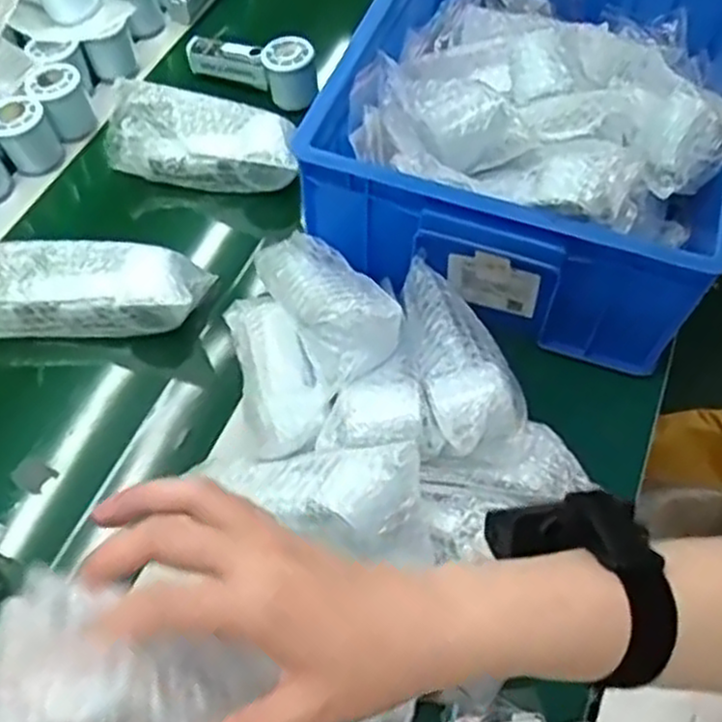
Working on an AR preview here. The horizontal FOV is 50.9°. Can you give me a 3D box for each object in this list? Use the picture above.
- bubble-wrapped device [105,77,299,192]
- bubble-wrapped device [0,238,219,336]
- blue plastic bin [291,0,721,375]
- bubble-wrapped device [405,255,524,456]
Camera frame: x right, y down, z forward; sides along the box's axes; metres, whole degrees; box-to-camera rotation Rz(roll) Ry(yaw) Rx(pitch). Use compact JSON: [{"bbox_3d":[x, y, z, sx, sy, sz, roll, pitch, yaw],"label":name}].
[{"bbox_3d":[-0.159,-0.229,0.785,0.196,0.068,0.065,12,58,5],"label":"bubble-wrapped device"},{"bbox_3d":[-0.247,-0.061,0.688,0.211,0.063,0.074,0,58,-2],"label":"bubble-wrapped device"},{"bbox_3d":[0.178,-0.260,0.723,0.334,0.163,0.457,18,59,9],"label":"blue plastic bin"},{"bbox_3d":[0.065,-0.013,0.588,0.069,0.044,0.179,-17,60,-12],"label":"bubble-wrapped device"}]

